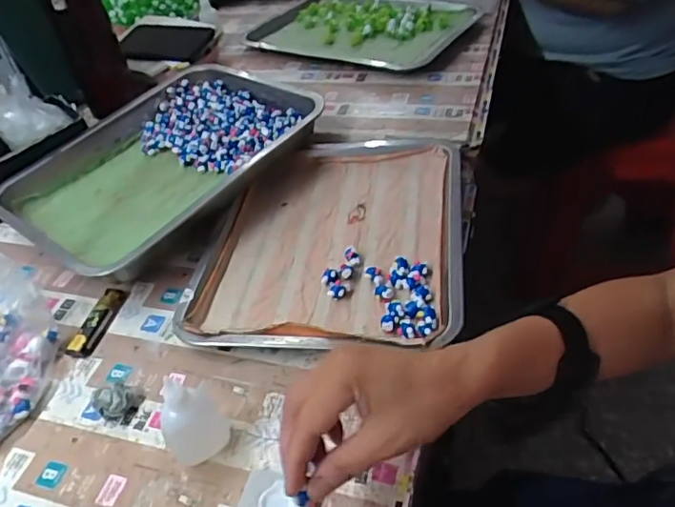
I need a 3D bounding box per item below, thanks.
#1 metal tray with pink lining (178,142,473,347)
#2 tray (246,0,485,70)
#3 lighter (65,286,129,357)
[{"bbox_3d":[-0.004,-0.019,0.590,0.262,0.035,0.299,2,43,9],"label":"metal tray with pink lining"},{"bbox_3d":[0.027,-0.354,0.889,0.328,0.032,0.228,16,49,23],"label":"tray"},{"bbox_3d":[-0.234,0.066,0.549,0.020,0.014,0.082,6,44,14],"label":"lighter"}]

